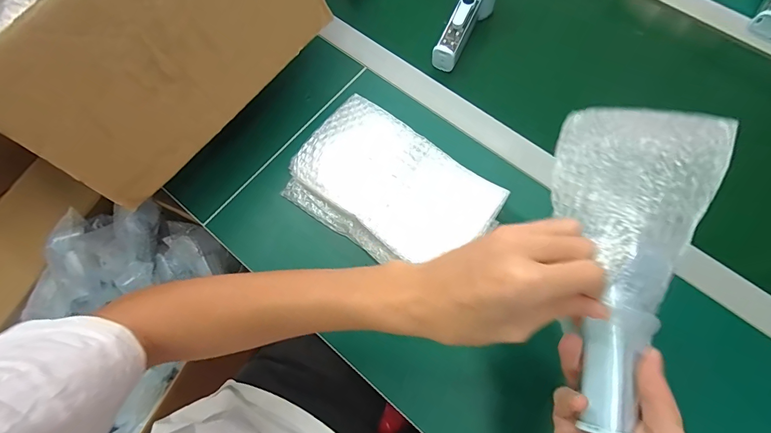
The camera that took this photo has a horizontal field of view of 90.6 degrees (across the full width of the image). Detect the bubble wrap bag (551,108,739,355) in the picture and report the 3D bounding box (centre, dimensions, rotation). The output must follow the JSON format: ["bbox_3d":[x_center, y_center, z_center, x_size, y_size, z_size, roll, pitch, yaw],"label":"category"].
[{"bbox_3d":[0.183,-0.010,0.297,0.106,0.047,0.189,24,73,11],"label":"bubble wrap bag"}]

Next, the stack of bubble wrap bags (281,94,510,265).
[{"bbox_3d":[0.005,-0.028,0.433,0.216,0.048,0.138,36,75,14],"label":"stack of bubble wrap bags"}]

